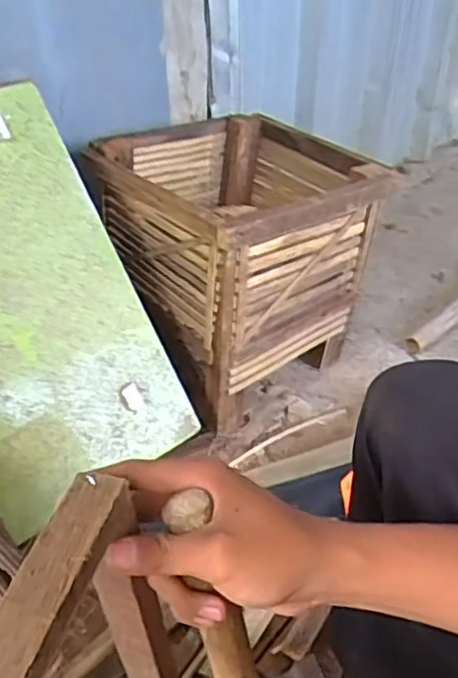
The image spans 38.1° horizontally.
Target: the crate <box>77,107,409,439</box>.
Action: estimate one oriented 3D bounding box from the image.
[{"bbox_3d":[0.006,-0.139,1.161,0.371,0.379,0.371,-29,46,-33],"label":"crate"}]

